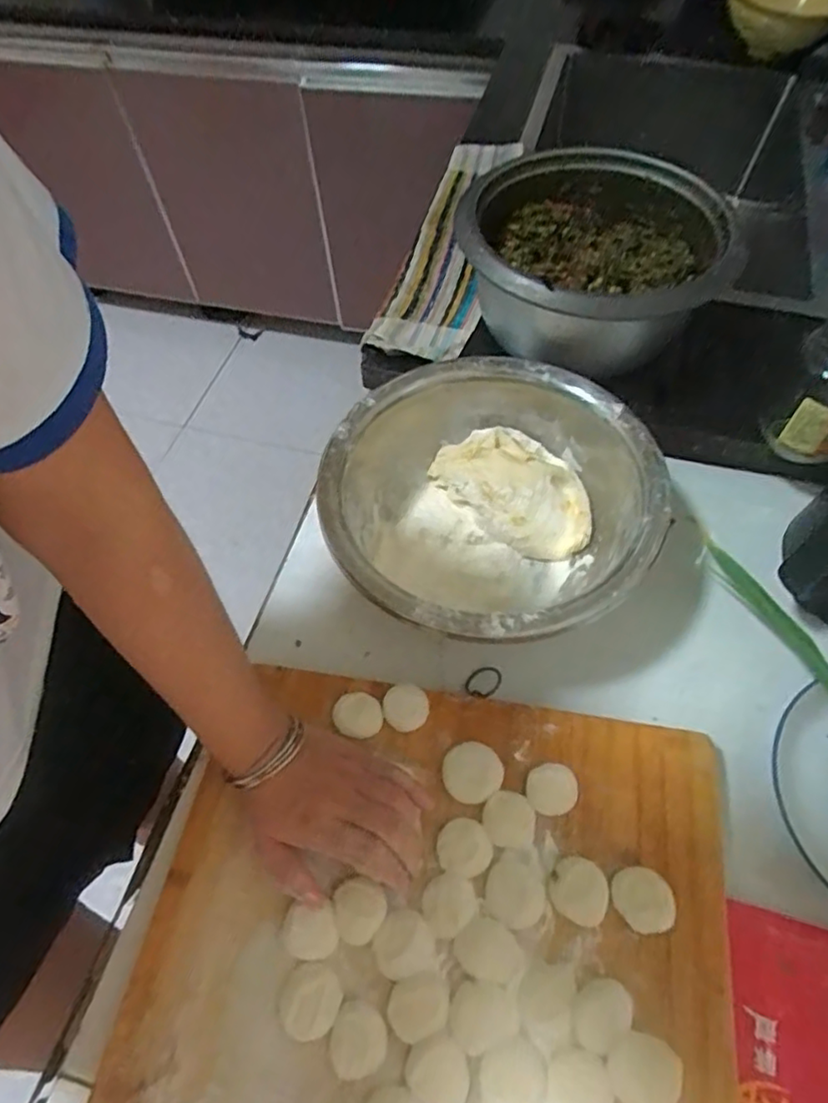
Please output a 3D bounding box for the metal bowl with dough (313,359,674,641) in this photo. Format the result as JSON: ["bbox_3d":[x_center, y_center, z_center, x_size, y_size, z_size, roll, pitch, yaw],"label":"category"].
[{"bbox_3d":[0.061,-0.035,0.535,0.260,0.107,0.258,-1,60,2],"label":"metal bowl with dough"}]

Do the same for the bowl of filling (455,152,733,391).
[{"bbox_3d":[0.162,-0.276,0.593,0.219,0.106,0.233,-1,60,2],"label":"bowl of filling"}]

